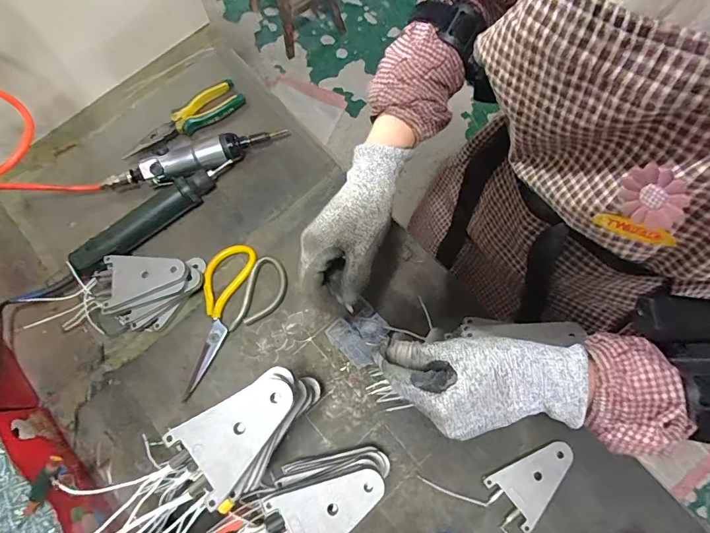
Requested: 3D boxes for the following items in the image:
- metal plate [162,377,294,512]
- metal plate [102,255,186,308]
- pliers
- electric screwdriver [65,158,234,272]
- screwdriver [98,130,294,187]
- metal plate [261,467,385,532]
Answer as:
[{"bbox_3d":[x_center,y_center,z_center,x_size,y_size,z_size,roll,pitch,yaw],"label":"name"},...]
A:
[{"bbox_3d":[-0.093,0.130,0.329,0.097,0.010,0.064,-40,76,-10],"label":"metal plate"},{"bbox_3d":[-0.265,0.007,0.514,0.099,0.006,0.063,-14,71,-4],"label":"metal plate"},{"bbox_3d":[-0.261,-0.224,0.623,0.186,0.021,0.049,-33,75,-8],"label":"pliers"},{"bbox_3d":[-0.277,-0.074,0.574,0.238,0.038,0.037,-38,76,-9],"label":"electric screwdriver"},{"bbox_3d":[-0.228,-0.154,0.595,0.271,0.040,0.042,-24,74,-5],"label":"screwdriver"},{"bbox_3d":[-0.021,0.216,0.362,0.100,0.008,0.063,-27,75,-6],"label":"metal plate"}]

